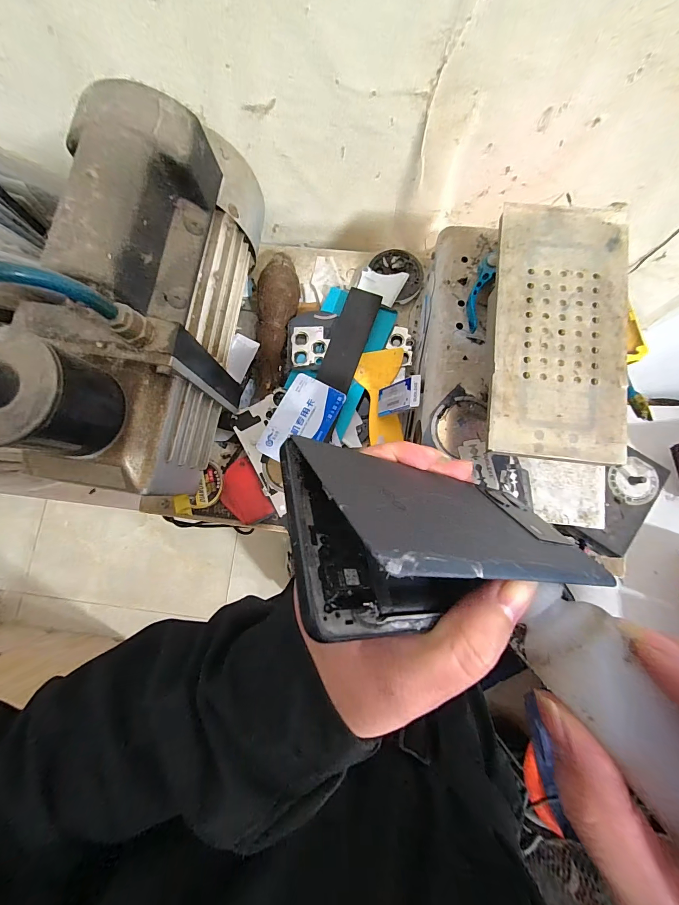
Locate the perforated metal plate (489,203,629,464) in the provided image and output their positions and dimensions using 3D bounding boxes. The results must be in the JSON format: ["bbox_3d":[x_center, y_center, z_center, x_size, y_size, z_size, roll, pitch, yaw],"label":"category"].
[{"bbox_3d":[0.138,-0.080,0.216,0.078,0.007,0.167,6,81,1],"label":"perforated metal plate"}]

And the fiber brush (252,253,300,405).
[{"bbox_3d":[-0.064,-0.123,0.336,0.036,0.032,0.139,7,81,2],"label":"fiber brush"}]

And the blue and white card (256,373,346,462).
[{"bbox_3d":[-0.036,-0.029,0.325,0.054,0.004,0.084,28,87,6],"label":"blue and white card"}]

